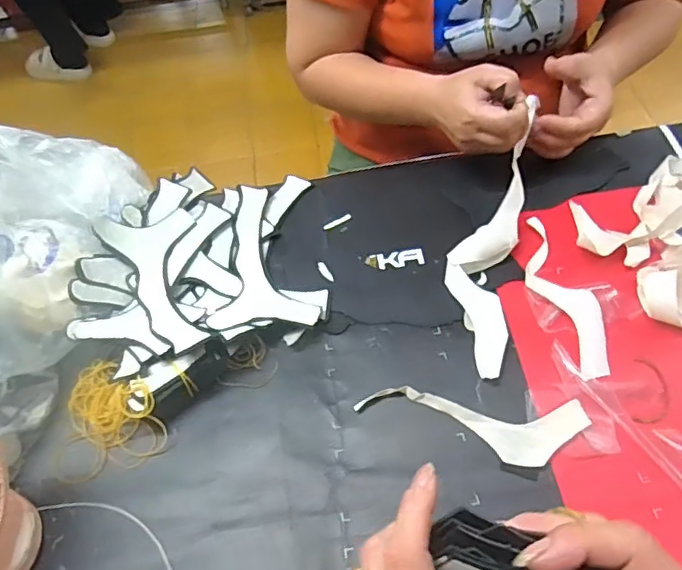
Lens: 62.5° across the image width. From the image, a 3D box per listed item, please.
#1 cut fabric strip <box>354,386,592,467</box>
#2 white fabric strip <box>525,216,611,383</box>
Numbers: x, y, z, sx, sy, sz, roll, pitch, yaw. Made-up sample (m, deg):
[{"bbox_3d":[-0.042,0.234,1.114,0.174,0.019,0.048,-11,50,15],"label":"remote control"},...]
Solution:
[{"bbox_3d":[0.100,0.109,0.436,0.171,0.004,0.051,2,64,10],"label":"cut fabric strip"},{"bbox_3d":[0.193,0.005,0.493,0.043,0.010,0.163,-15,56,-5],"label":"white fabric strip"}]

